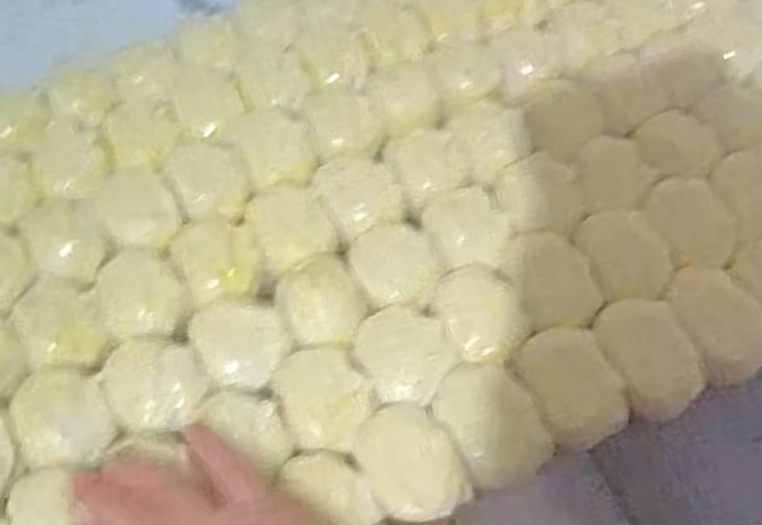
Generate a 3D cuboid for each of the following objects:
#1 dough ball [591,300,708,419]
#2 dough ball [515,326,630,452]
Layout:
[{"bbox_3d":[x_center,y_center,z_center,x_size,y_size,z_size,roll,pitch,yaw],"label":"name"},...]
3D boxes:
[{"bbox_3d":[0.148,0.056,0.421,0.044,0.034,0.064,-19,62,-8],"label":"dough ball"},{"bbox_3d":[0.104,0.072,0.418,0.046,0.034,0.063,-23,63,-10],"label":"dough ball"}]

